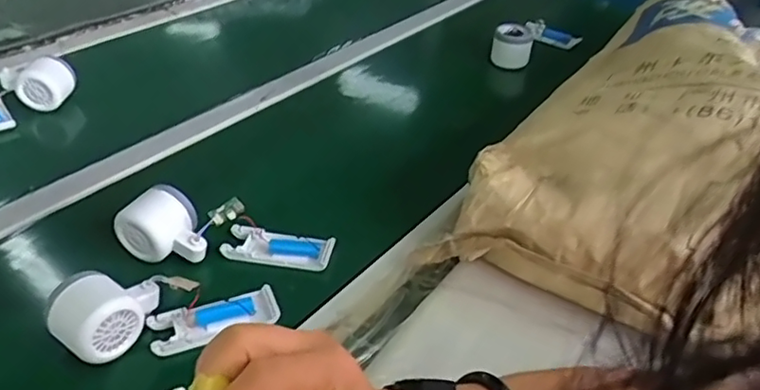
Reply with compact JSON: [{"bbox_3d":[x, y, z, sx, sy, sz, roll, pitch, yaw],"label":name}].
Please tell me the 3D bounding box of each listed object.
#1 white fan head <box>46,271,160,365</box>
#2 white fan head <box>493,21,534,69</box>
[{"bbox_3d":[-0.220,0.092,0.498,0.054,0.047,0.081,24,42,25],"label":"white fan head"},{"bbox_3d":[0.207,-0.231,0.961,0.060,0.071,0.047,10,38,9],"label":"white fan head"}]

